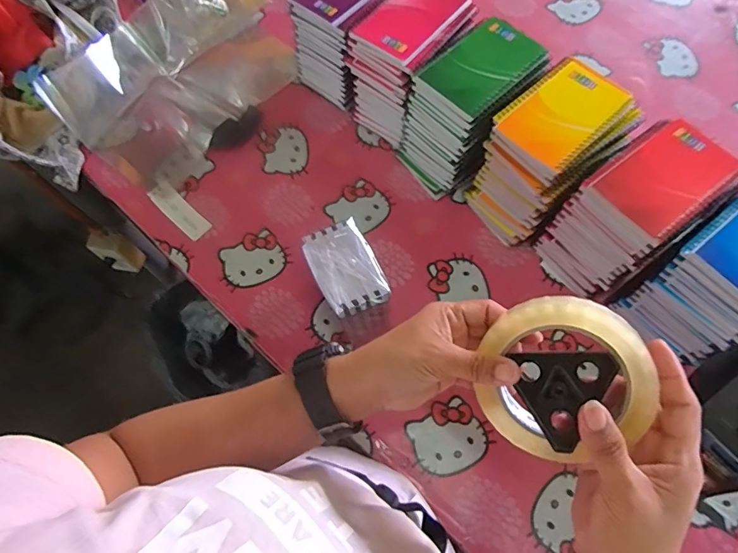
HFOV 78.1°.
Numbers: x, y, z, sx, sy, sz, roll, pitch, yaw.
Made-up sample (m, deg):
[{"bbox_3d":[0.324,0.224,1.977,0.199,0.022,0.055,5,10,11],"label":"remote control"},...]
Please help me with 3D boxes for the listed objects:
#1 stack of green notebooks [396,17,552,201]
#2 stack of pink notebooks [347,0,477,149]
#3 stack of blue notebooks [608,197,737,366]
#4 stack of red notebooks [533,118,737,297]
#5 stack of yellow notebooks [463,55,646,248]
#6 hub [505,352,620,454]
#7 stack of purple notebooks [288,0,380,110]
[{"bbox_3d":[0.123,-0.202,0.568,0.140,0.158,0.094,-38,72,-13],"label":"stack of green notebooks"},{"bbox_3d":[0.048,-0.273,0.600,0.103,0.153,0.138,33,72,14],"label":"stack of pink notebooks"},{"bbox_3d":[0.360,0.000,0.472,0.139,0.156,0.101,-38,71,-13],"label":"stack of blue notebooks"},{"bbox_3d":[0.283,-0.070,0.504,0.134,0.157,0.095,-36,72,-12],"label":"stack of red notebooks"},{"bbox_3d":[0.204,-0.136,0.538,0.137,0.154,0.103,-38,72,-13],"label":"stack of yellow notebooks"},{"bbox_3d":[0.122,0.077,0.282,0.057,0.010,0.059,-8,74,33],"label":"hub"},{"bbox_3d":[-0.027,-0.337,0.627,0.101,0.158,0.130,35,73,14],"label":"stack of purple notebooks"}]

